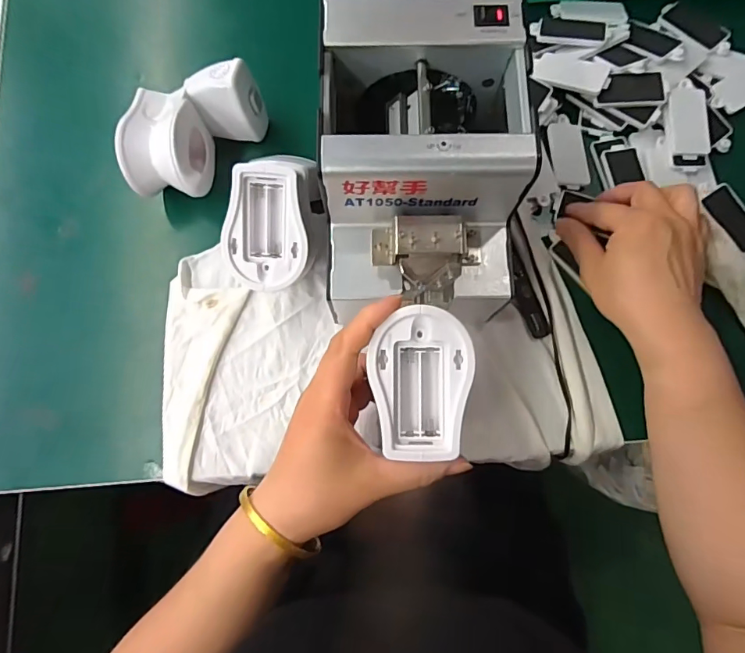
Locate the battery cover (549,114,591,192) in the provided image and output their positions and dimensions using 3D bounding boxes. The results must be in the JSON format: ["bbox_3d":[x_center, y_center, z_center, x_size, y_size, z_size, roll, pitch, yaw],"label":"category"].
[{"bbox_3d":[0.175,-0.155,0.414,0.030,0.004,0.067,-5,76,0],"label":"battery cover"}]

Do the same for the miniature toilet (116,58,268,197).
[{"bbox_3d":[-0.144,-0.155,0.381,0.107,0.056,0.092,-9,77,-1],"label":"miniature toilet"}]

